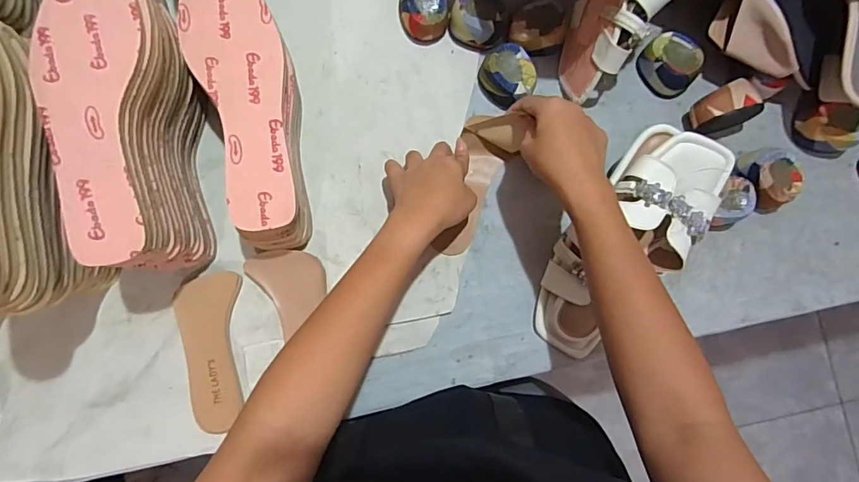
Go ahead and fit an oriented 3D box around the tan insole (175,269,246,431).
[{"bbox_3d":[-0.223,0.113,0.482,0.060,0.014,0.155,-6,86,-2],"label":"tan insole"}]

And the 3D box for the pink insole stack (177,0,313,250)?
[{"bbox_3d":[-0.165,-0.119,0.463,0.087,0.089,0.255,-15,86,-1],"label":"pink insole stack"}]

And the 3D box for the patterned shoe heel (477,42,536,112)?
[{"bbox_3d":[0.085,-0.176,0.500,0.048,0.034,0.055,-36,87,-4],"label":"patterned shoe heel"}]

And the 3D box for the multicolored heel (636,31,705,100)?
[{"bbox_3d":[0.255,-0.189,0.502,0.050,0.045,0.062,-15,86,-3],"label":"multicolored heel"}]

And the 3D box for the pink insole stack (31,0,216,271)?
[{"bbox_3d":[-0.260,-0.094,0.432,0.088,0.143,0.239,-7,86,-2],"label":"pink insole stack"}]

